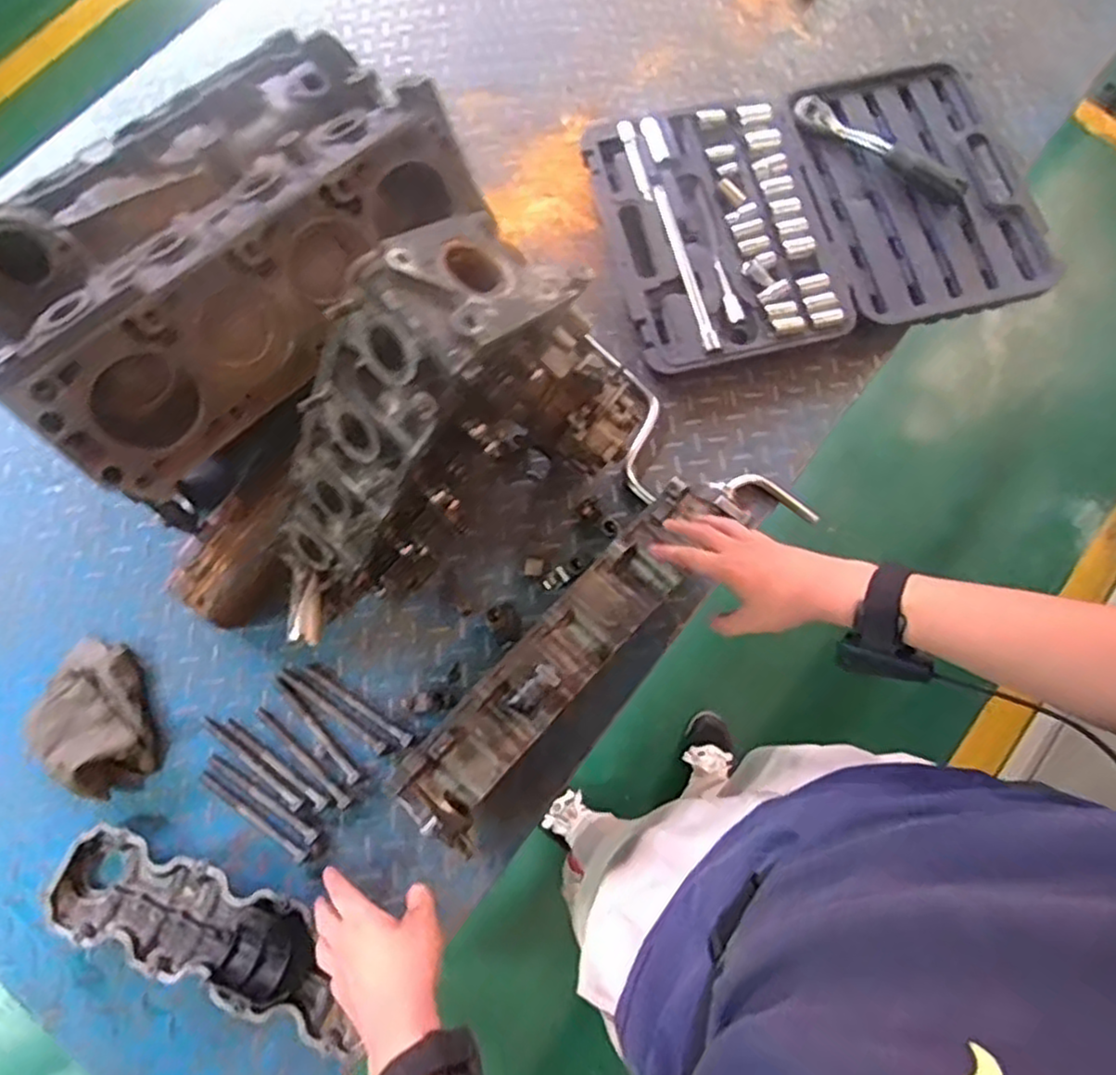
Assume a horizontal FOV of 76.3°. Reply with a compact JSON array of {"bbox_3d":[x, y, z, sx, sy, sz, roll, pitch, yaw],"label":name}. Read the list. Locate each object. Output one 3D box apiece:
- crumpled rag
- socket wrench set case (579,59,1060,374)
[{"bbox_3d":[-0.502,0.193,0.756,0.118,0.048,0.172,-25,75,-8],"label":"crumpled rag"},{"bbox_3d":[0.341,-0.446,0.941,0.562,0.042,0.405,-12,73,-2],"label":"socket wrench set case"}]

